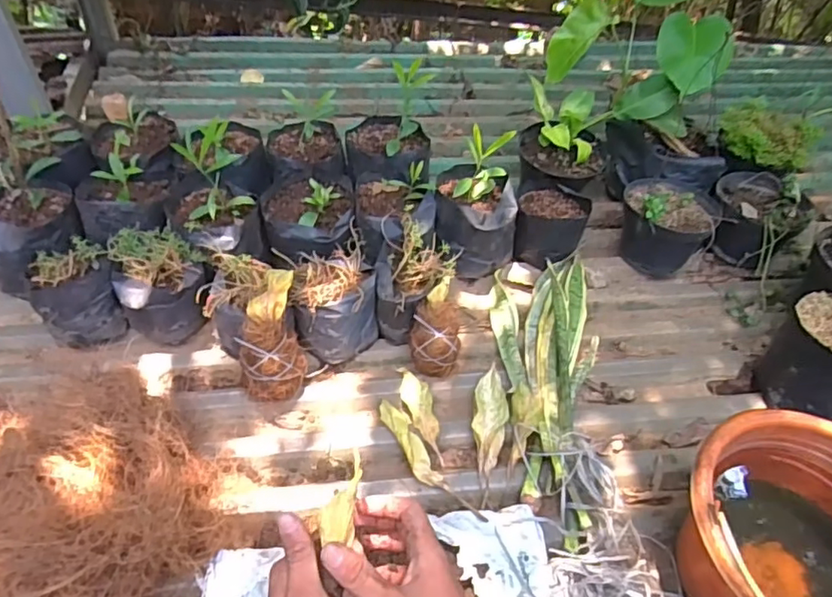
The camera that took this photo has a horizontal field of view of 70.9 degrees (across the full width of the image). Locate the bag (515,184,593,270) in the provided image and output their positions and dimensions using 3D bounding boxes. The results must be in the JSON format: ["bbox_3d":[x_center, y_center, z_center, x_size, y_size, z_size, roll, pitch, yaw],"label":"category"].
[{"bbox_3d":[0.249,-0.129,1.103,0.127,0.109,0.122,14,48,7],"label":"bag"}]

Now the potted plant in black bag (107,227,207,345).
[{"bbox_3d":[-0.398,-0.020,0.920,0.132,0.128,0.123,-8,50,-13],"label":"potted plant in black bag"}]

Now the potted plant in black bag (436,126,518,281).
[{"bbox_3d":[0.111,-0.167,1.033,0.153,0.238,0.159,8,50,-2],"label":"potted plant in black bag"}]

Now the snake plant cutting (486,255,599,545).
[{"bbox_3d":[0.211,0.115,0.923,0.174,0.064,0.525,7,48,0],"label":"snake plant cutting"}]

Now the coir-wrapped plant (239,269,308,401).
[{"bbox_3d":[-0.207,0.056,0.842,0.089,0.185,0.070,0,10,-6],"label":"coir-wrapped plant"}]

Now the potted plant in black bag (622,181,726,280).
[{"bbox_3d":[0.467,-0.136,1.116,0.169,0.146,0.176,26,51,16],"label":"potted plant in black bag"}]

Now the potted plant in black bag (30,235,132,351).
[{"bbox_3d":[-0.516,0.007,0.906,0.118,0.151,0.098,-31,58,-29],"label":"potted plant in black bag"}]

